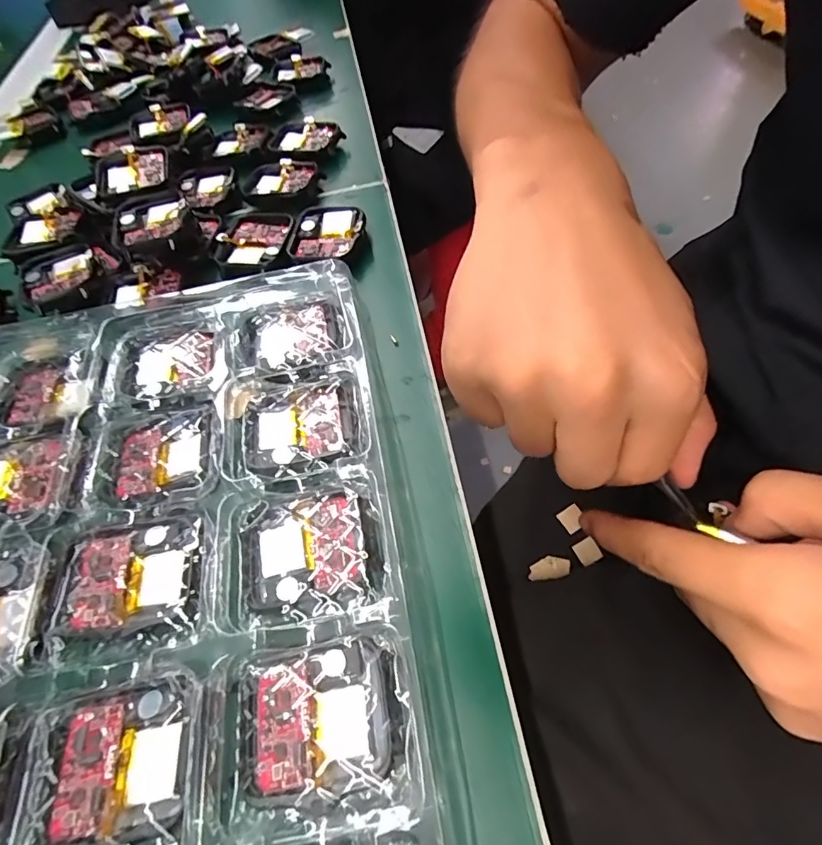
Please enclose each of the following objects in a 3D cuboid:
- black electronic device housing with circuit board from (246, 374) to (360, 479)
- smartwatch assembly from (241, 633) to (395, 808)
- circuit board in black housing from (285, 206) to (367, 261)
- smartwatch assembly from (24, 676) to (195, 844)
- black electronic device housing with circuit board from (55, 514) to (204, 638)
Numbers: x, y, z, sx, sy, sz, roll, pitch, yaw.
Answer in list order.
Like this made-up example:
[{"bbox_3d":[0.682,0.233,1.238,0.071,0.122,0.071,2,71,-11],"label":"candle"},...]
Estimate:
[{"bbox_3d":[-0.041,0.003,0.184,0.044,0.009,0.037,-17,56,-2],"label":"black electronic device housing with circuit board"},{"bbox_3d":[-0.026,0.082,0.133,0.040,0.010,0.035,-13,56,0],"label":"smartwatch assembly"},{"bbox_3d":[-0.044,-0.101,0.252,0.038,0.009,0.037,-3,57,7],"label":"circuit board in black housing"},{"bbox_3d":[-0.083,0.094,0.131,0.041,0.009,0.036,-14,56,0],"label":"smartwatch assembly"},{"bbox_3d":[-0.092,0.050,0.158,0.044,0.010,0.034,-13,56,0],"label":"black electronic device housing with circuit board"}]

